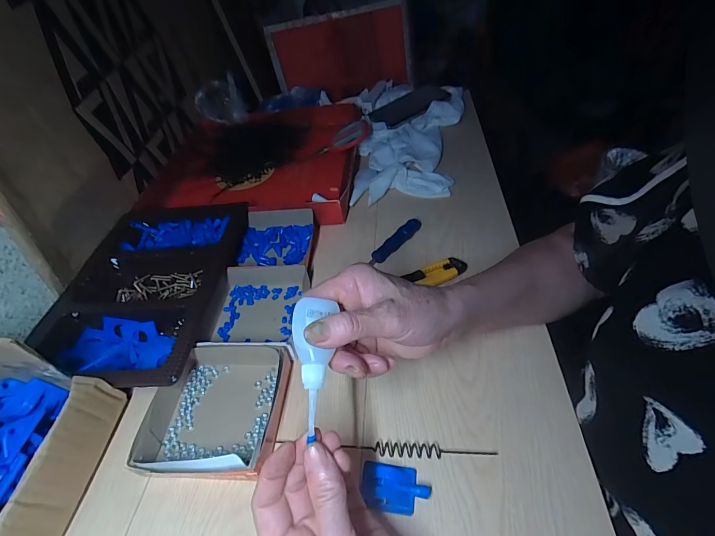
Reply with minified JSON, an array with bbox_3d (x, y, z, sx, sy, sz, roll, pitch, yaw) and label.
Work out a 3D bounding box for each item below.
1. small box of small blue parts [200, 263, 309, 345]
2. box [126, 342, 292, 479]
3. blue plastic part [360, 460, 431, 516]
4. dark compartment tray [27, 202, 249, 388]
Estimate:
[{"bbox_3d":[-0.122,0.047,0.442,0.119,0.035,0.119,0,47,8],"label":"small box of small blue parts"},{"bbox_3d":[-0.136,0.135,0.356,0.125,0.034,0.125,-1,47,7],"label":"box"},{"bbox_3d":[0.031,0.180,0.302,0.055,0.012,0.036,2,47,10],"label":"blue plastic part"},{"bbox_3d":[-0.265,0.018,0.474,0.202,0.041,0.291,0,47,8],"label":"dark compartment tray"}]

